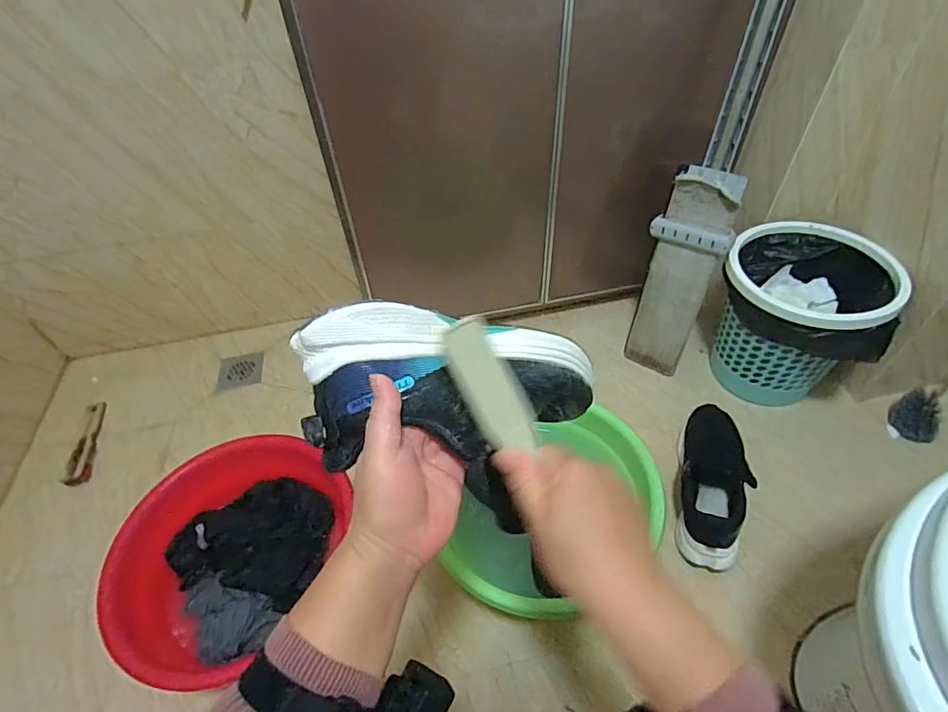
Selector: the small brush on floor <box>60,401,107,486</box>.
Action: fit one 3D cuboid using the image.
[{"bbox_3d":[-0.814,0.176,1.037,0.043,0.014,0.218,-13,48,-8],"label":"small brush on floor"}]

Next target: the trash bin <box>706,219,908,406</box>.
[{"bbox_3d":[0.584,-0.058,0.915,0.264,0.279,0.209,31,57,28],"label":"trash bin"}]

